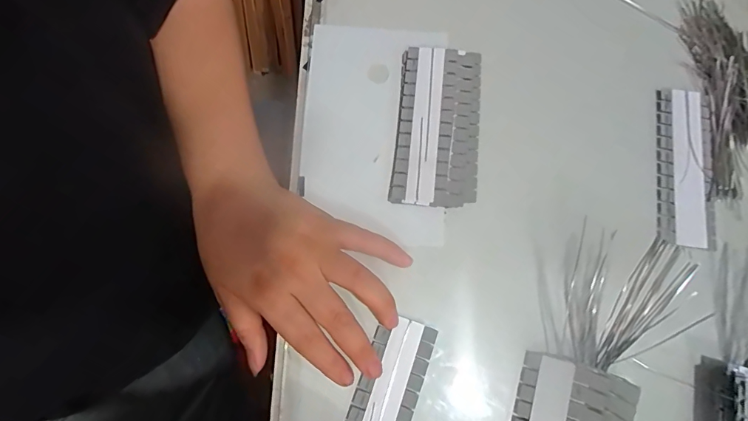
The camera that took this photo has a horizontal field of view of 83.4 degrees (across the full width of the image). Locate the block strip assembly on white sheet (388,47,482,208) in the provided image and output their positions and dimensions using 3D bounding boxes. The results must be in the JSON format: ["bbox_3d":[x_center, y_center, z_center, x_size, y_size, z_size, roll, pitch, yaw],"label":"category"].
[{"bbox_3d":[0.049,-0.064,0.319,0.060,0.011,0.125,6,75,1],"label":"block strip assembly on white sheet"}]

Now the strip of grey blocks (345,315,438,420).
[{"bbox_3d":[0.009,0.120,0.275,0.040,0.005,0.097,19,76,5],"label":"strip of grey blocks"}]

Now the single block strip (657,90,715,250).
[{"bbox_3d":[0.236,-0.034,0.317,0.038,0.004,0.124,8,75,2],"label":"single block strip"}]

